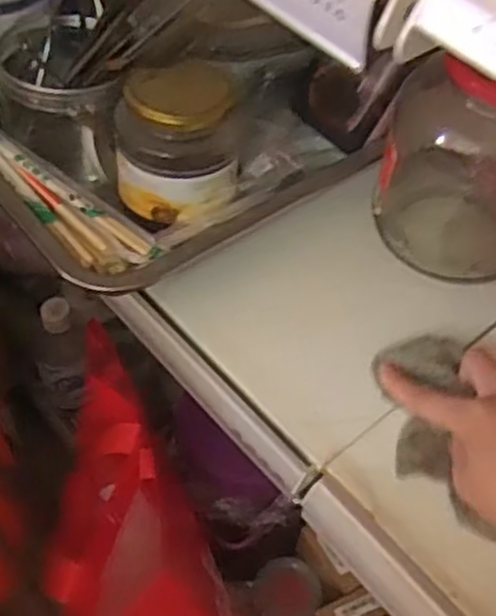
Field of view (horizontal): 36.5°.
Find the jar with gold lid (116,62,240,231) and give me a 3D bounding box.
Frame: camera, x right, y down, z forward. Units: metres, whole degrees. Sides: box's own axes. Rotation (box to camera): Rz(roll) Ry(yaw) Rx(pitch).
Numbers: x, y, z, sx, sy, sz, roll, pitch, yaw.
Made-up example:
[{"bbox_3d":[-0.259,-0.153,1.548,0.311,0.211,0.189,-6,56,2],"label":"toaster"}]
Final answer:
[{"bbox_3d":[-0.047,-0.108,0.506,0.085,0.080,0.066,-3,55,-4],"label":"jar with gold lid"}]

